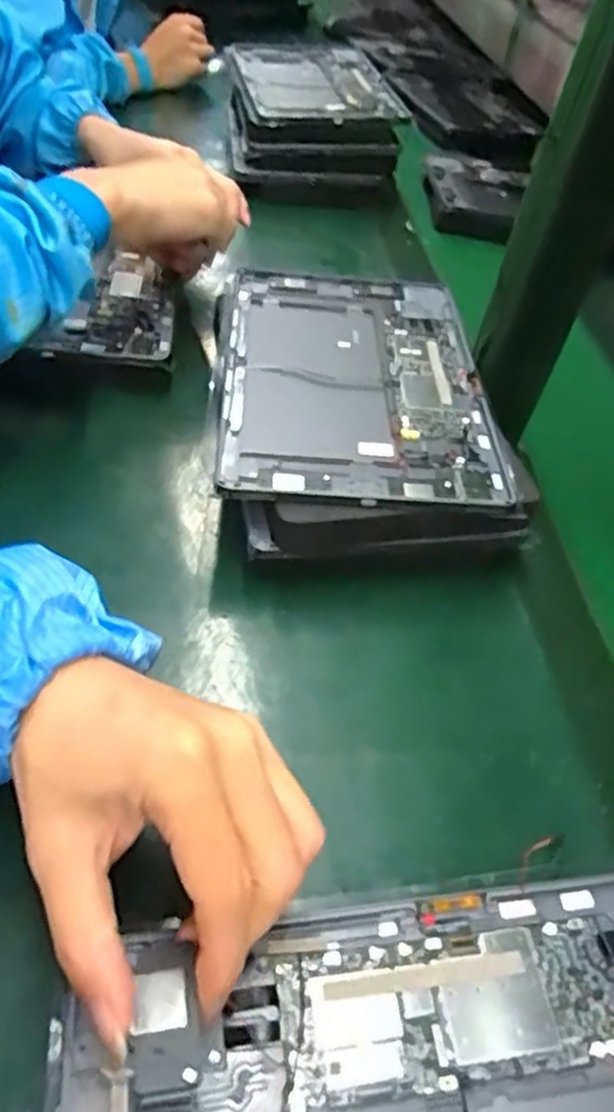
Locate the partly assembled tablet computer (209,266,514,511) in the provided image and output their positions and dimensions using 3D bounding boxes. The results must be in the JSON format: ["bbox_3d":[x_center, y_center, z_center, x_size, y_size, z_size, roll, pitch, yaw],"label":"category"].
[{"bbox_3d":[0.030,-0.120,0.474,0.167,0.015,0.248,6,46,-7],"label":"partly assembled tablet computer"}]

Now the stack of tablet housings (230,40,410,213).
[{"bbox_3d":[-0.001,-0.514,0.845,0.181,0.089,0.260,1,47,-11],"label":"stack of tablet housings"}]

